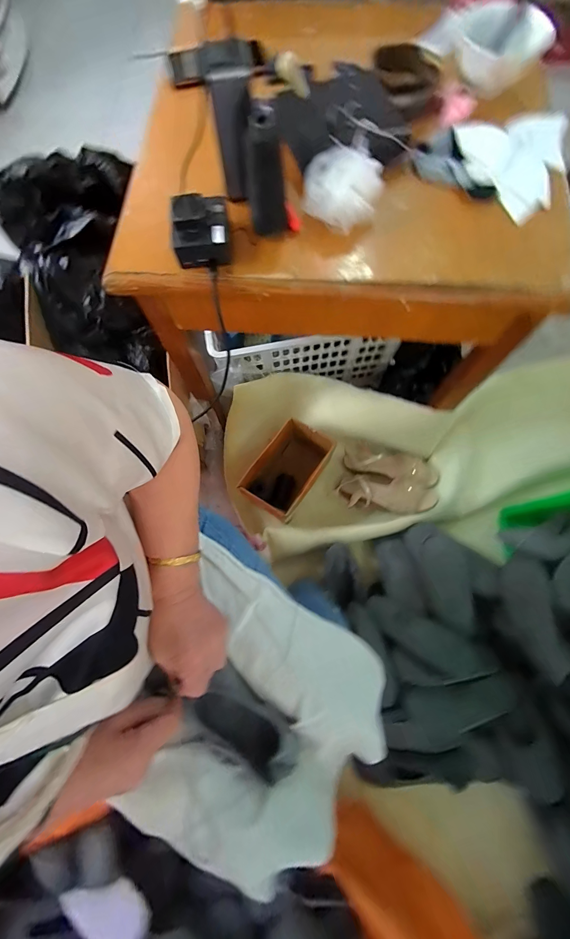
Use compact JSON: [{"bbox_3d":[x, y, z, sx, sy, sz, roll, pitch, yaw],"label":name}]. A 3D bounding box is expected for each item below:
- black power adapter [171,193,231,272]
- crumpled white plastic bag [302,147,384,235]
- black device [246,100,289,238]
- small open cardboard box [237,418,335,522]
[{"bbox_3d":[-0.104,-0.304,0.409,0.070,0.046,0.079,1,74,2],"label":"black power adapter"},{"bbox_3d":[0.072,-0.360,0.419,0.094,0.056,0.071,26,76,9],"label":"crumpled white plastic bag"},{"bbox_3d":[-0.022,-0.344,0.380,0.043,0.128,0.027,-3,74,1],"label":"black device"},{"bbox_3d":[0.010,0.014,0.872,0.147,0.185,0.235,33,78,10],"label":"small open cardboard box"}]

